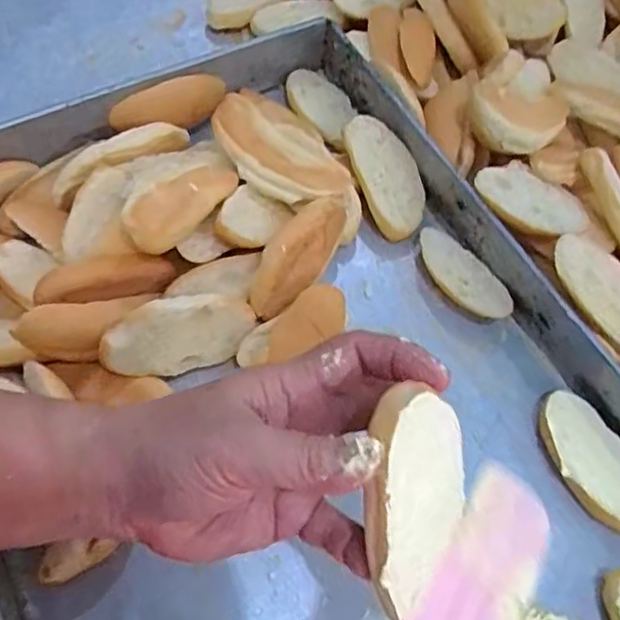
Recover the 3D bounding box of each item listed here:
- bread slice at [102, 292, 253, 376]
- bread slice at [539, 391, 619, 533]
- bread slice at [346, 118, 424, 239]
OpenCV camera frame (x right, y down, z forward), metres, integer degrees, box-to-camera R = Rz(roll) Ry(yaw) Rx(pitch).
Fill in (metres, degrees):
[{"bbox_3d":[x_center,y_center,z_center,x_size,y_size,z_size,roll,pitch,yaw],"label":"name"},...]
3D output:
[{"bbox_3d":[-0.077,0.015,0.386,0.095,0.011,0.044,-13,107,-34],"label":"bread slice"},{"bbox_3d":[0.173,0.092,0.395,0.047,0.010,0.088,-23,67,-17],"label":"bread slice"},{"bbox_3d":[0.056,-0.097,0.467,0.042,0.007,0.090,-20,86,-8],"label":"bread slice"}]

